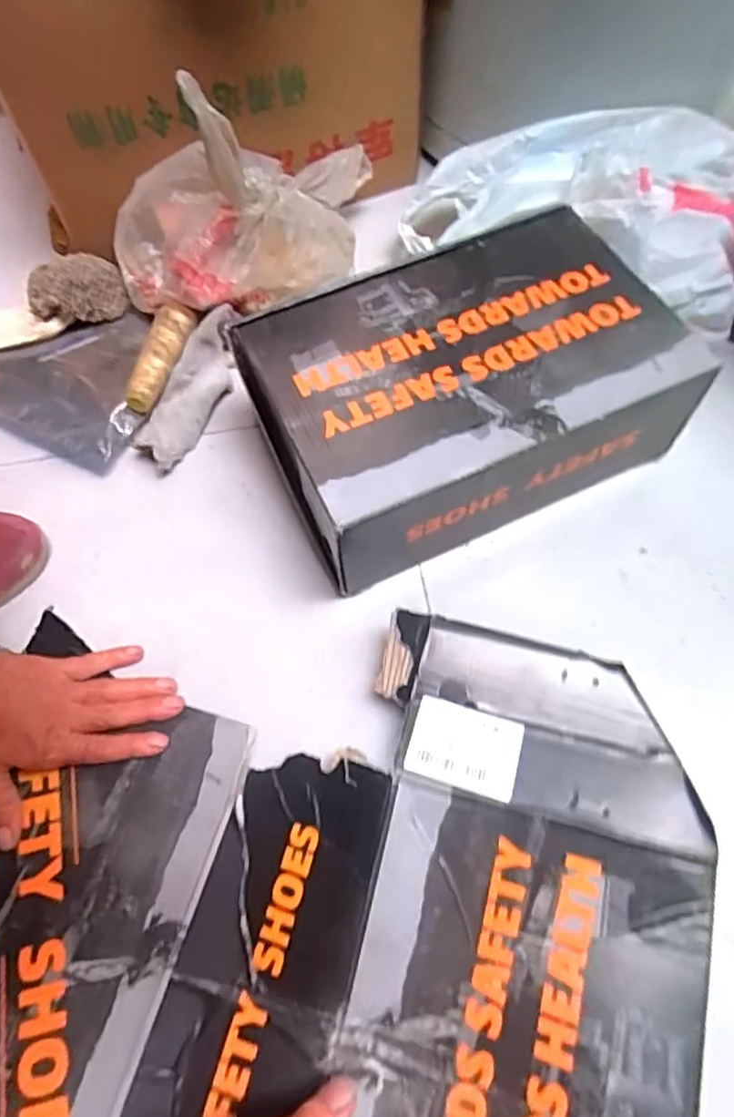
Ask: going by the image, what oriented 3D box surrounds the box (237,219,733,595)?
[{"bbox_3d":[0.085,-0.141,0.531,0.341,0.121,0.214,-24,65,-11],"label":"box"}]

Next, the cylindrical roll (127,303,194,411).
[{"bbox_3d":[-0.195,-0.193,0.590,0.032,0.029,0.114,9,64,7],"label":"cylindrical roll"}]

